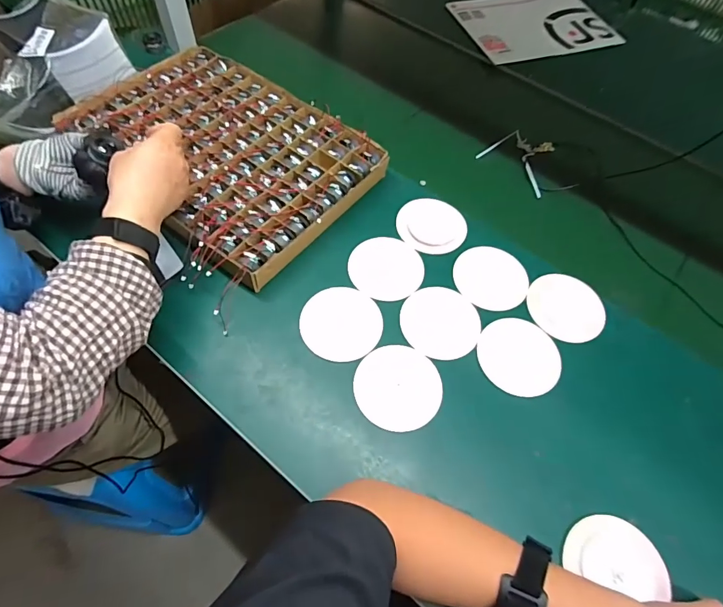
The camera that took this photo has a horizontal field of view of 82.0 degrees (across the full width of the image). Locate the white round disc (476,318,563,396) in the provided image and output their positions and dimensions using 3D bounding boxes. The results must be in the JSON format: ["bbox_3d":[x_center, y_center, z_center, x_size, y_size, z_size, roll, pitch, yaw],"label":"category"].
[{"bbox_3d":[0.195,0.063,0.510,0.089,0.006,0.099,-25,65,-18],"label":"white round disc"}]

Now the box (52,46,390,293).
[{"bbox_3d":[-0.204,-0.232,0.629,0.421,0.045,0.291,38,64,16],"label":"box"}]

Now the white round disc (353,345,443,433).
[{"bbox_3d":[0.042,0.096,0.484,0.097,0.006,0.100,0,59,0],"label":"white round disc"}]

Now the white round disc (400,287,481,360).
[{"bbox_3d":[0.101,0.023,0.530,0.097,0.008,0.097,2,60,-3],"label":"white round disc"}]

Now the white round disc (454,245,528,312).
[{"bbox_3d":[0.177,-0.036,0.566,0.096,0.005,0.098,2,60,-3],"label":"white round disc"}]

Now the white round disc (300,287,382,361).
[{"bbox_3d":[-0.025,0.024,0.520,0.097,0.004,0.099,2,60,-3],"label":"white round disc"}]

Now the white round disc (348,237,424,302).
[{"bbox_3d":[0.033,-0.049,0.564,0.098,0.004,0.101,2,60,-3],"label":"white round disc"}]

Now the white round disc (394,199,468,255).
[{"bbox_3d":[0.102,-0.112,0.599,0.096,0.013,0.091,2,60,-3],"label":"white round disc"}]

